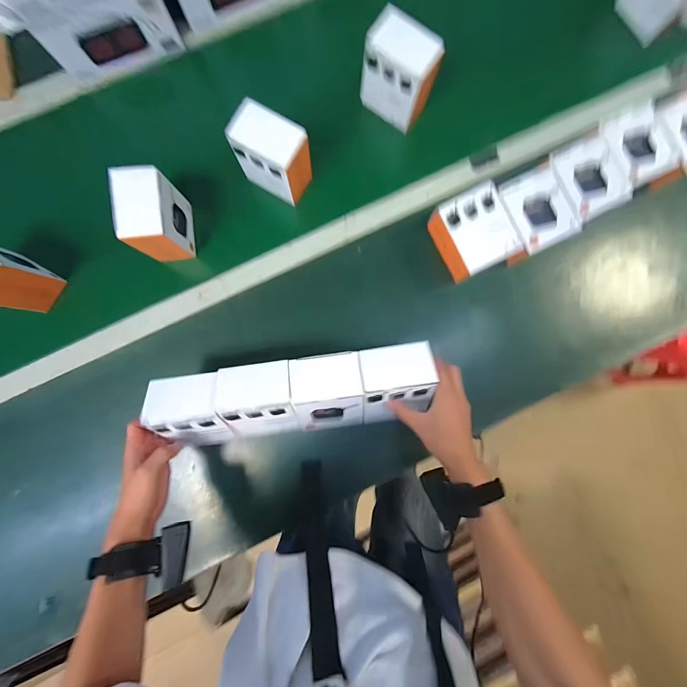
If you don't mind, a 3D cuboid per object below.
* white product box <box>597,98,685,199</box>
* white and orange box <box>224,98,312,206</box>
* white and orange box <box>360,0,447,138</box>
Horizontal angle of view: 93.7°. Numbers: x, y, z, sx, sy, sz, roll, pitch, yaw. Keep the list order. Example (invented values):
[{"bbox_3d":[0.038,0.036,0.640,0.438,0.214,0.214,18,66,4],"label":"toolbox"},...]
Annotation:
[{"bbox_3d":[0.474,-0.308,0.534,0.098,0.056,0.135,-28,90,-3],"label":"white product box"},{"bbox_3d":[-0.111,-0.291,0.507,0.101,0.117,0.073,29,88,-1],"label":"white and orange box"},{"bbox_3d":[0.088,-0.427,0.511,0.109,0.114,0.069,29,88,-1],"label":"white and orange box"}]

